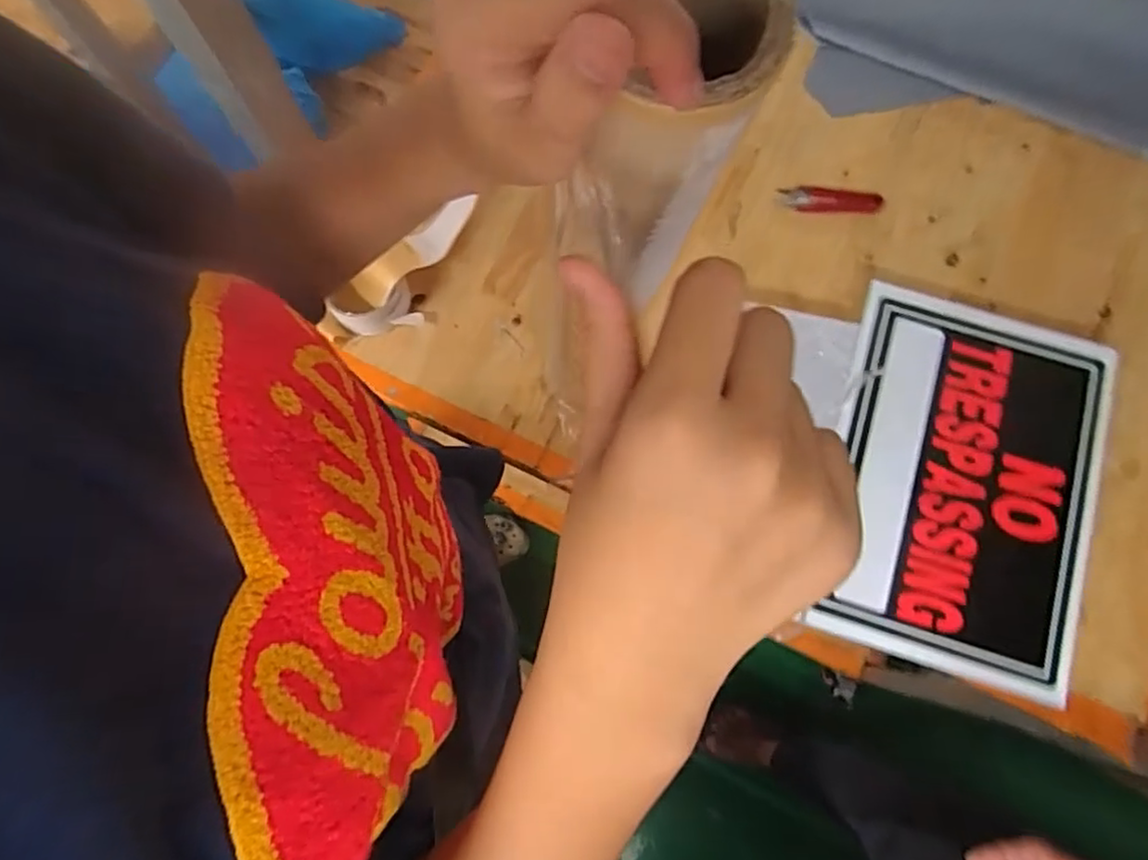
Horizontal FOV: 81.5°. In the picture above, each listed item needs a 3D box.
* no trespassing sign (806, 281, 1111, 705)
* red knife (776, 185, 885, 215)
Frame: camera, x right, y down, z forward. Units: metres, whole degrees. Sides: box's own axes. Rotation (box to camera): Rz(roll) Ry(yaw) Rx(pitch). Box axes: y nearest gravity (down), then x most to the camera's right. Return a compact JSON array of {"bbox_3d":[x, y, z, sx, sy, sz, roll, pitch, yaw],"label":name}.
[{"bbox_3d":[0.374,0.047,0.641,0.252,0.012,0.357,19,77,2],"label":"no trespassing sign"},{"bbox_3d":[0.291,-0.261,0.756,0.117,0.009,0.029,6,77,1],"label":"red knife"}]

